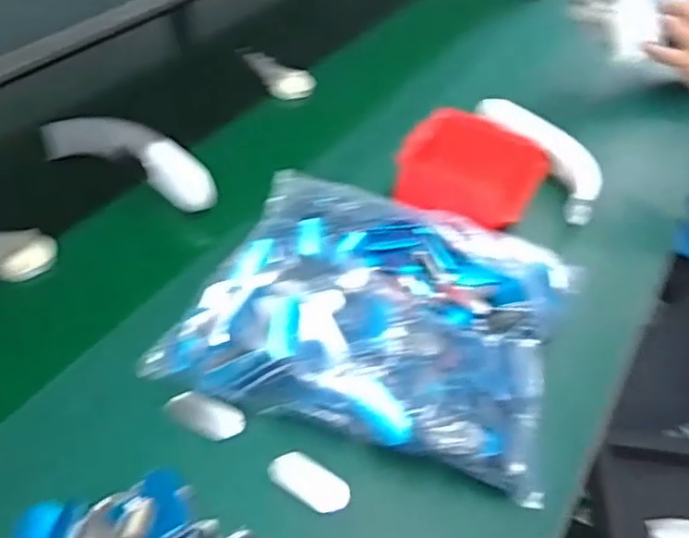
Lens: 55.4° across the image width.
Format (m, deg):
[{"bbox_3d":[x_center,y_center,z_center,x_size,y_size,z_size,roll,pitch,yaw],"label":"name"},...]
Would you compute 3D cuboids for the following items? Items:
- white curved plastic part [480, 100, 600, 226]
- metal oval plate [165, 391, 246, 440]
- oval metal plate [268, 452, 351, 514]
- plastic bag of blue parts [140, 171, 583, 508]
[{"bbox_3d":[0.227,-0.134,0.774,0.035,0.060,0.187,-22,51,-27],"label":"white curved plastic part"},{"bbox_3d":[-0.110,0.115,0.519,0.063,0.004,0.028,19,63,12],"label":"metal oval plate"},{"bbox_3d":[-0.026,0.157,0.486,0.060,0.004,0.027,31,67,11],"label":"oval metal plate"},{"bbox_3d":[0.038,0.019,0.577,0.307,0.049,0.269,17,45,10],"label":"plastic bag of blue parts"}]

